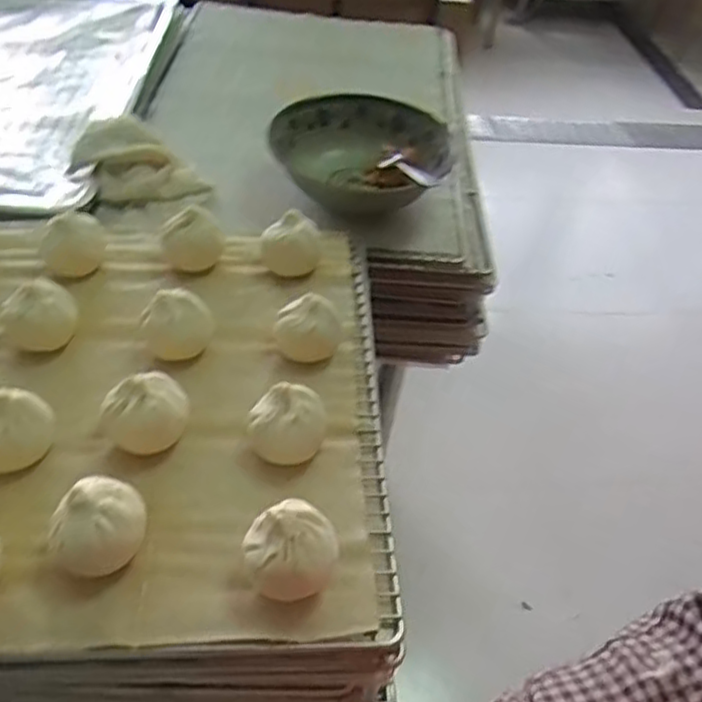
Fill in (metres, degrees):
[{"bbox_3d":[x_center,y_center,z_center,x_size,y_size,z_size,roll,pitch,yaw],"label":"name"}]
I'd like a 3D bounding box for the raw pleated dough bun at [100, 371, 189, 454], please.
[{"bbox_3d":[-0.137,0.041,0.464,0.055,0.045,0.050,-12,48,-18],"label":"raw pleated dough bun"}]

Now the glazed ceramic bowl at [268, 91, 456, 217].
[{"bbox_3d":[0.010,-0.214,0.768,0.187,0.067,0.187,4,45,-4],"label":"glazed ceramic bowl"}]

